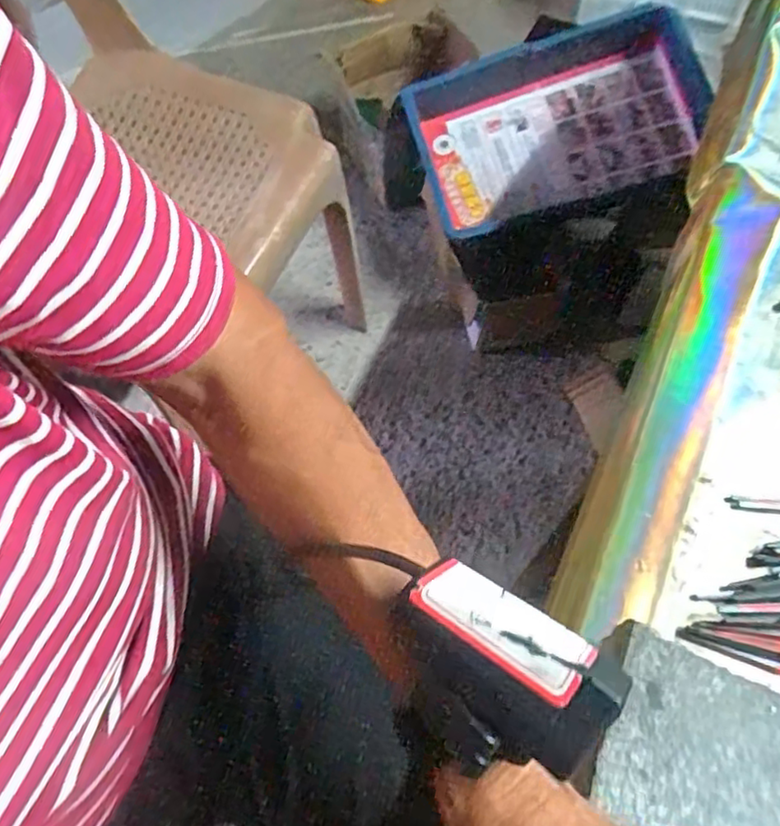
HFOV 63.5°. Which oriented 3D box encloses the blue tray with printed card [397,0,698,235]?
[{"bbox_3d":[0.252,-0.439,0.971,0.427,0.065,0.286,-11,82,11],"label":"blue tray with printed card"}]

